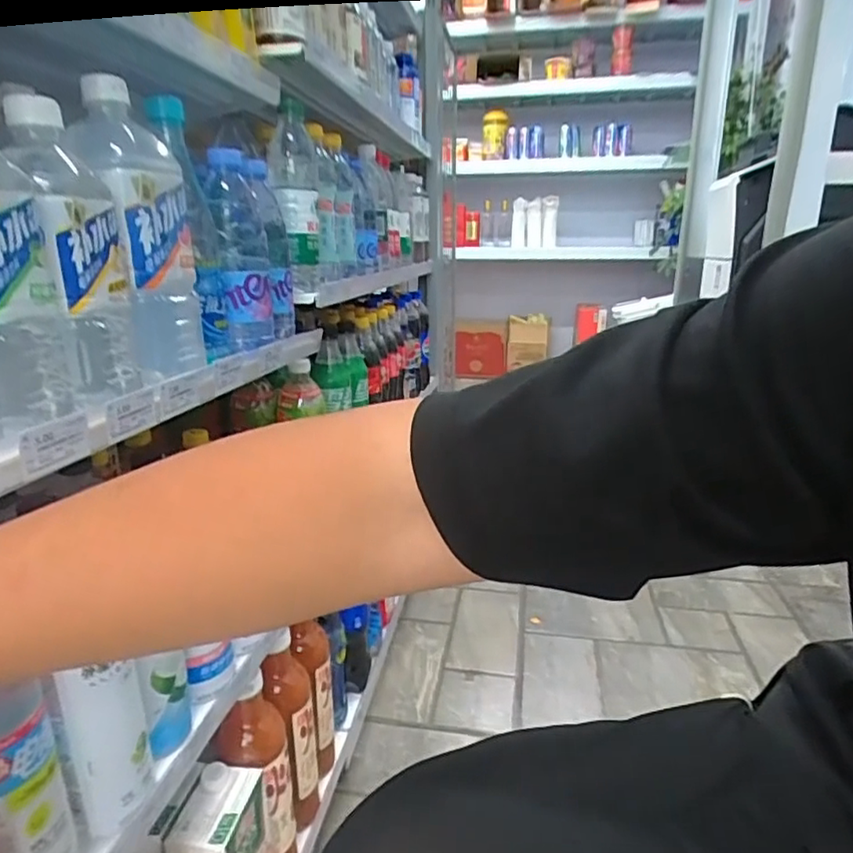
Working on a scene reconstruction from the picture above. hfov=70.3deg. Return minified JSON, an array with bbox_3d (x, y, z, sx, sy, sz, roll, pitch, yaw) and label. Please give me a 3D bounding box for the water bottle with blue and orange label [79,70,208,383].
[{"bbox_3d":[-0.211,-0.142,0.453,0.064,0.201,0.076,-7,19,-19],"label":"water bottle with blue and orange label"}]

